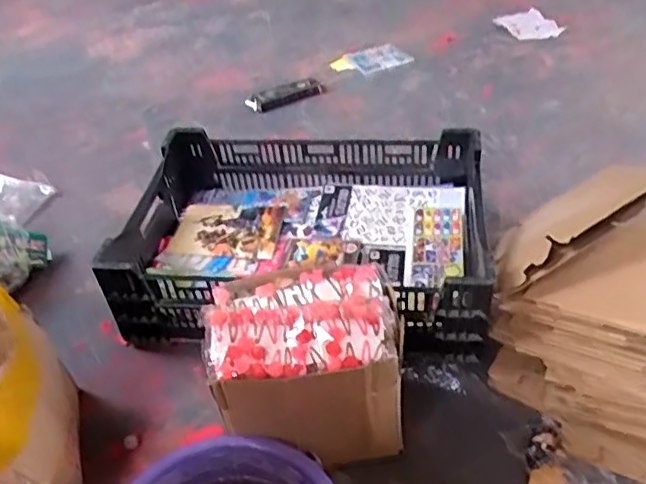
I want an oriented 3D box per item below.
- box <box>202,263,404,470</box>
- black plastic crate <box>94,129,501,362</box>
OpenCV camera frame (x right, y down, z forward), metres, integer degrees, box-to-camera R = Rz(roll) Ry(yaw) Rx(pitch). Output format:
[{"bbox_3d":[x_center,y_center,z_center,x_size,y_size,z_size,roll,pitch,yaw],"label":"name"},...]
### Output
[{"bbox_3d":[-0.019,0.168,0.821,0.235,0.231,0.176,-5,44,0],"label":"box"},{"bbox_3d":[-0.031,-0.019,1.074,0.631,0.211,0.416,5,44,10],"label":"black plastic crate"}]

